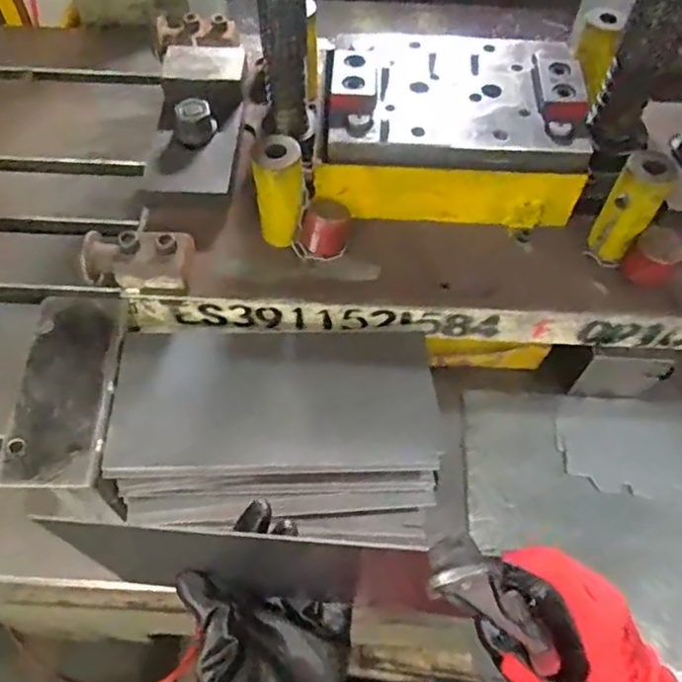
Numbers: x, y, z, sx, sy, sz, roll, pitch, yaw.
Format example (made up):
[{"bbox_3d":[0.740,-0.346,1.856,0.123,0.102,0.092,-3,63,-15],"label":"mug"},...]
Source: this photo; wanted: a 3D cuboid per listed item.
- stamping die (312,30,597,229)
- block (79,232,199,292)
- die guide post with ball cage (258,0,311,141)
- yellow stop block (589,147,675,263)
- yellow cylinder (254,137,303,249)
[{"bbox_3d":[0.100,-0.205,0.588,0.228,0.096,0.166,4,57,2],"label":"stamping die"},{"bbox_3d":[-0.175,-0.068,0.530,0.093,0.046,0.043,1,57,-1],"label":"block"},{"bbox_3d":[-0.046,-0.243,0.533,0.039,0.140,0.032,9,58,5],"label":"die guide post with ball cage"},{"bbox_3d":[0.244,-0.112,0.530,0.041,0.094,0.037,26,61,15],"label":"yellow stop block"},{"bbox_3d":[-0.052,-0.125,0.539,0.041,0.094,0.040,-4,58,-4],"label":"yellow cylinder"}]

